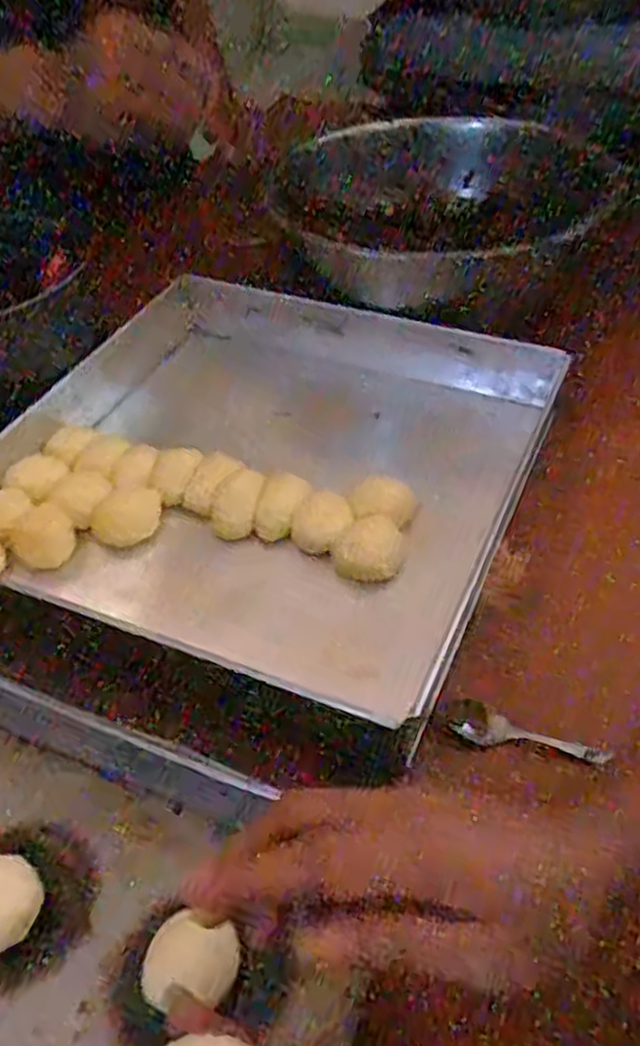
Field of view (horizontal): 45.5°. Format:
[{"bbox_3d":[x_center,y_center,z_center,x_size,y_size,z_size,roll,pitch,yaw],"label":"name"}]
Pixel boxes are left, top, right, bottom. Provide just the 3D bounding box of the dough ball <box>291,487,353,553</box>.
[{"bbox_3d":[-0.001,-0.001,0.622,0.048,0.029,0.040,-31,51,-24],"label":"dough ball"}]

